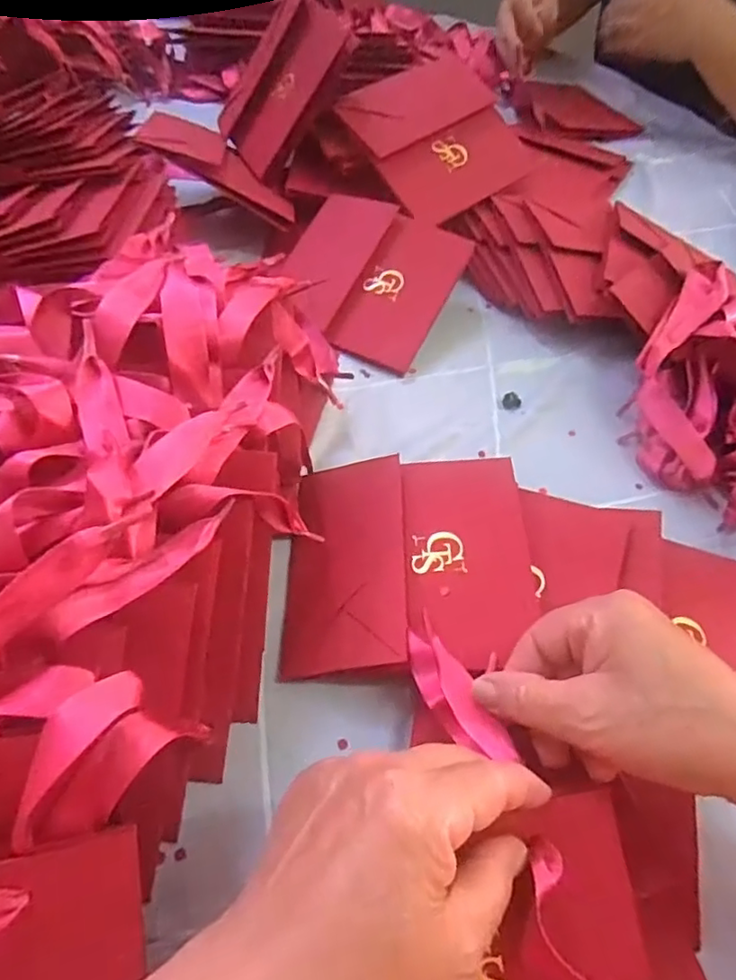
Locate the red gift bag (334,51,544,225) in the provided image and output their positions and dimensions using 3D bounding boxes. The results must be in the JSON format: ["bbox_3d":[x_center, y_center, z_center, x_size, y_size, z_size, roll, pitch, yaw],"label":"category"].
[{"bbox_3d":[0.067,-0.325,0.549,0.153,0.026,0.146,-35,89,-16],"label":"red gift bag"}]

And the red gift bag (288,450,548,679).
[{"bbox_3d":[0.023,0.040,0.349,0.136,0.019,0.137,-2,52,1],"label":"red gift bag"}]

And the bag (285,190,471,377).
[{"bbox_3d":[-0.003,-0.176,0.496,0.137,0.013,0.140,25,72,9],"label":"bag"}]

